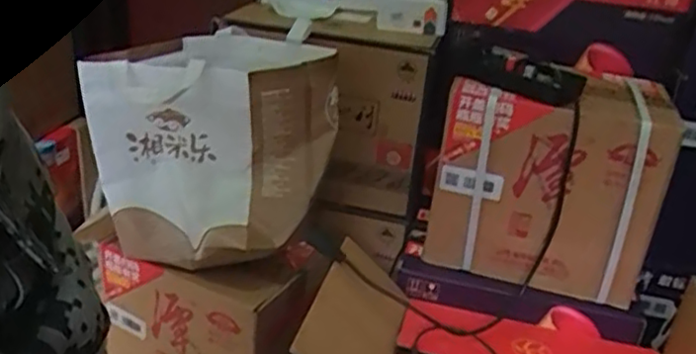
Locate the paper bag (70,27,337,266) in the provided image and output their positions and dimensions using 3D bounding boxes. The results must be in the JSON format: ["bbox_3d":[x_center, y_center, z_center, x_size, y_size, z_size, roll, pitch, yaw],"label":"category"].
[{"bbox_3d":[-0.189,-0.038,1.005,0.277,0.292,0.234,17,28,21],"label":"paper bag"}]

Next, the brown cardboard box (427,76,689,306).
[{"bbox_3d":[0.298,0.003,0.999,0.298,0.282,0.190,15,27,18],"label":"brown cardboard box"}]

